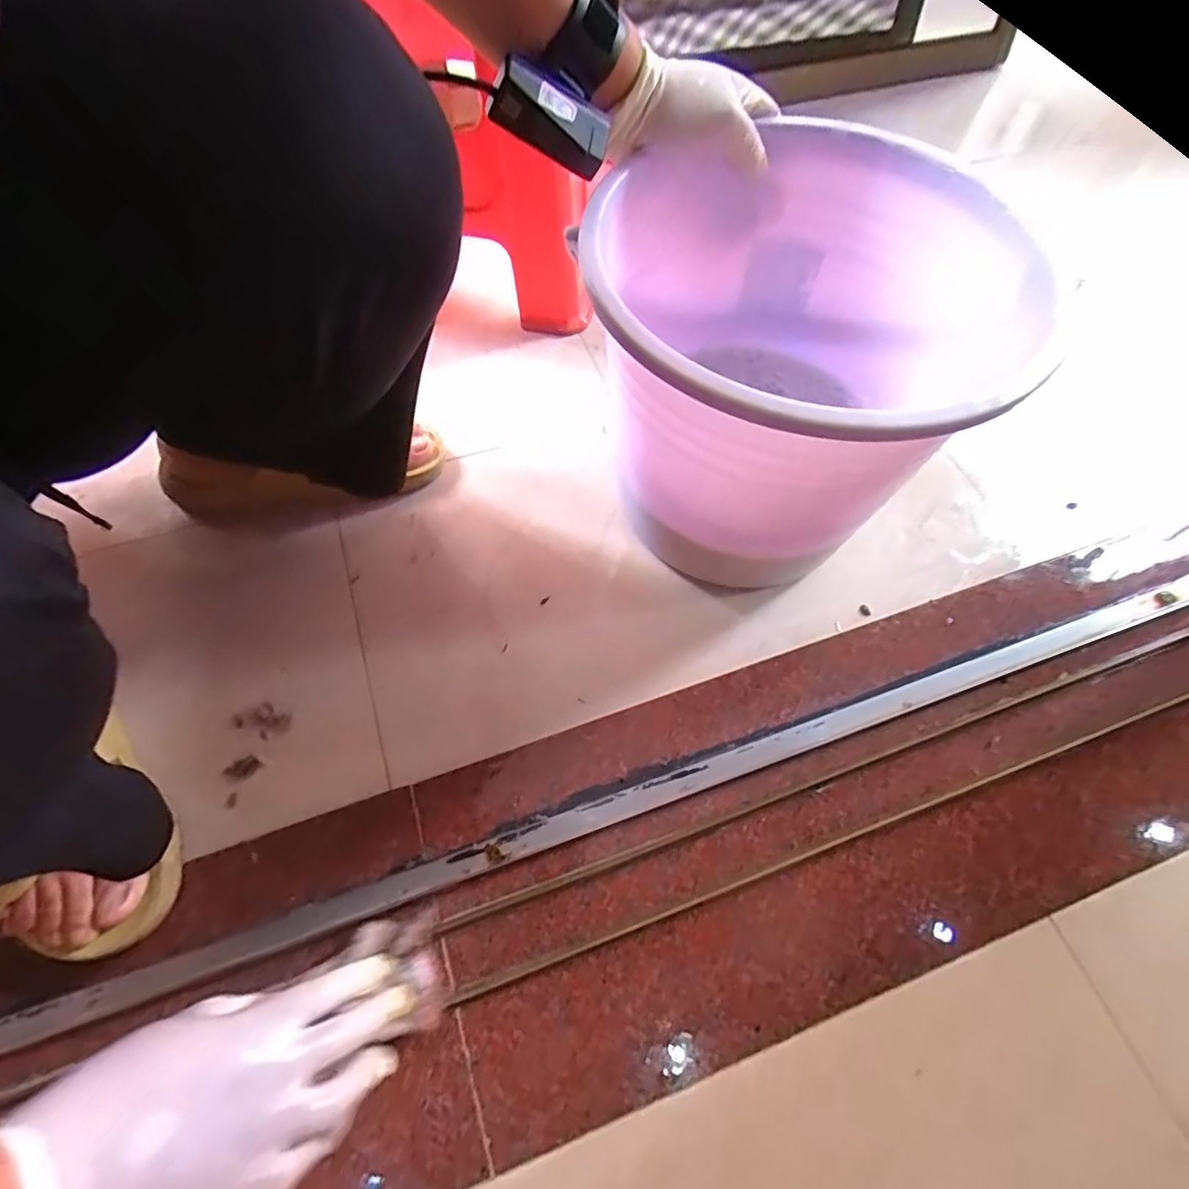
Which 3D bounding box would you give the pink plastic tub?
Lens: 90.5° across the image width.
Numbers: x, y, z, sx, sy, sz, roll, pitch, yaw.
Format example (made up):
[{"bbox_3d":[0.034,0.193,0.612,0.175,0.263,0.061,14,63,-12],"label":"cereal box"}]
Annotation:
[{"bbox_3d":[0.121,-0.160,0.459,0.305,0.242,0.290,0,60,0],"label":"pink plastic tub"}]

